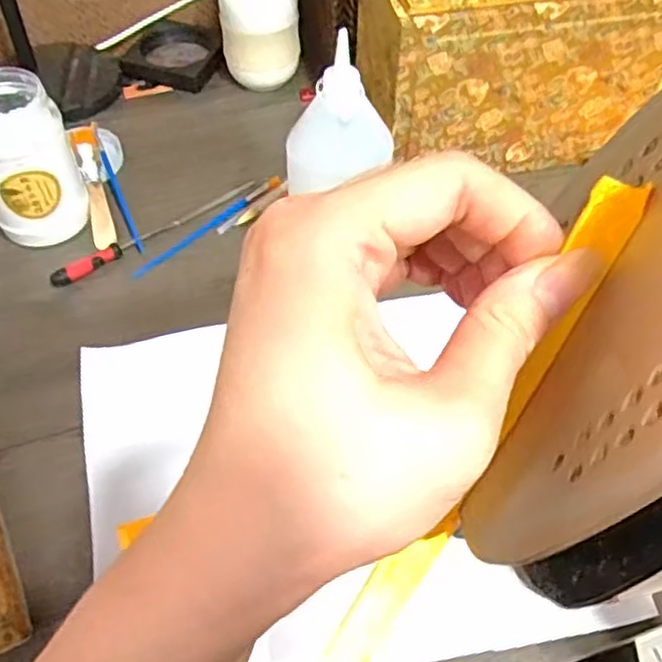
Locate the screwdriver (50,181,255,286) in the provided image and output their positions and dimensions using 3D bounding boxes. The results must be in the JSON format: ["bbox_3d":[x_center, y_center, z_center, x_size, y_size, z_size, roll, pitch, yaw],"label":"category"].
[{"bbox_3d":[-0.147,-0.089,0.603,0.193,0.013,0.014,-34,60,-24],"label":"screwdriver"}]

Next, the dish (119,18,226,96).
[{"bbox_3d":[-0.166,-0.294,0.754,0.097,0.021,0.085,13,54,9],"label":"dish"}]

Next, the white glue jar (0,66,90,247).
[{"bbox_3d":[-0.251,-0.139,0.574,0.079,0.118,0.088,-26,58,-19],"label":"white glue jar"}]

